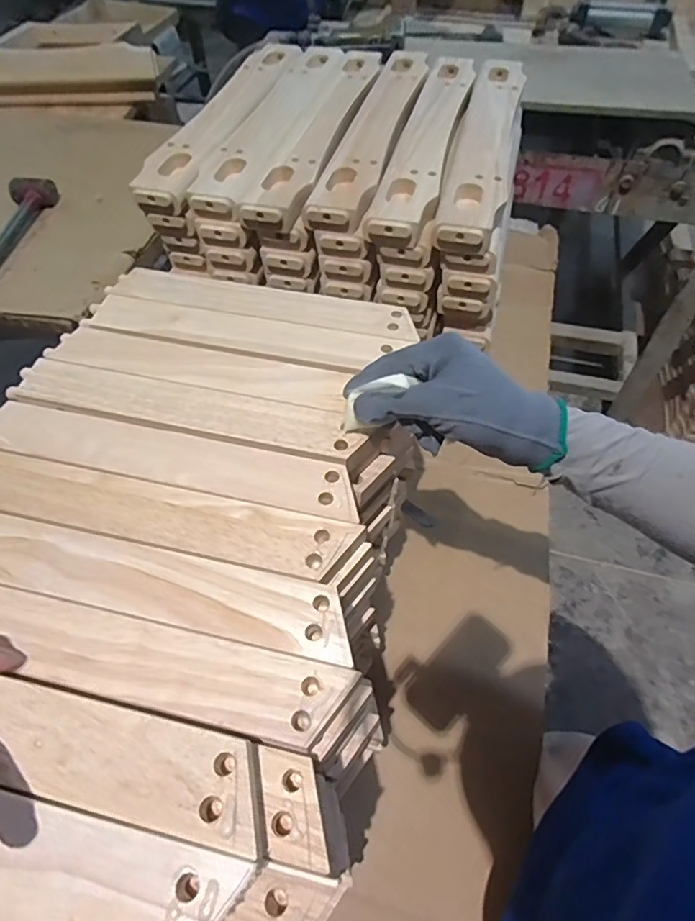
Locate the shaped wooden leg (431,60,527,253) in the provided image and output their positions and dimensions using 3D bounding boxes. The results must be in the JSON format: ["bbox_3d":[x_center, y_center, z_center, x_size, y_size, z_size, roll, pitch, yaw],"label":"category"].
[{"bbox_3d":[0.186,-0.429,0.690,0.072,0.034,0.493,12,55,10],"label":"shaped wooden leg"}]

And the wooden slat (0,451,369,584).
[{"bbox_3d":[-0.139,0.035,0.355,0.291,0.011,0.046,11,56,8],"label":"wooden slat"}]

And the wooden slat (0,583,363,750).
[{"bbox_3d":[-0.143,0.108,0.303,0.288,0.010,0.045,11,56,8],"label":"wooden slat"}]

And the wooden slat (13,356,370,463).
[{"bbox_3d":[-0.126,-0.044,0.407,0.278,0.013,0.046,12,56,9],"label":"wooden slat"}]

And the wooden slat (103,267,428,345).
[{"bbox_3d":[-0.079,-0.145,0.478,0.282,0.014,0.048,12,56,9],"label":"wooden slat"}]

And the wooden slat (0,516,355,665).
[{"bbox_3d":[-0.139,0.072,0.327,0.286,0.011,0.041,11,56,8],"label":"wooden slat"}]

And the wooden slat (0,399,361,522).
[{"bbox_3d":[-0.133,-0.004,0.377,0.285,0.011,0.042,11,56,9],"label":"wooden slat"}]

